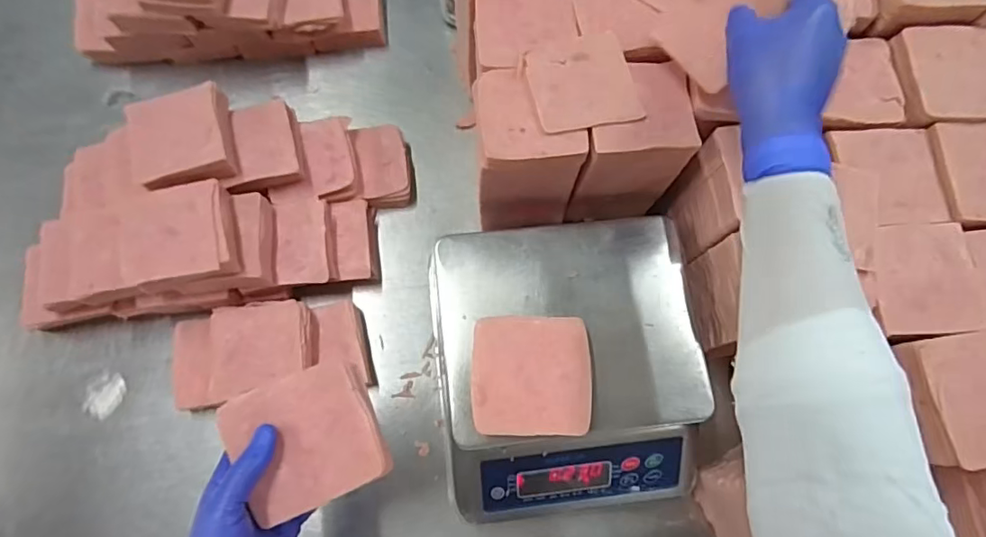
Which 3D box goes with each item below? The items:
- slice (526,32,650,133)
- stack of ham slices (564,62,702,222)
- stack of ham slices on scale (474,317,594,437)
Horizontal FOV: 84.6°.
[{"bbox_3d":[0.075,-0.160,0.463,0.086,0.005,0.086,-13,75,-5],"label":"slice"},{"bbox_3d":[0.124,-0.114,0.525,0.089,0.141,0.086,-3,75,-3],"label":"stack of ham slices"},{"bbox_3d":[0.030,0.088,0.443,0.093,0.030,0.091,1,74,-2],"label":"stack of ham slices on scale"}]

